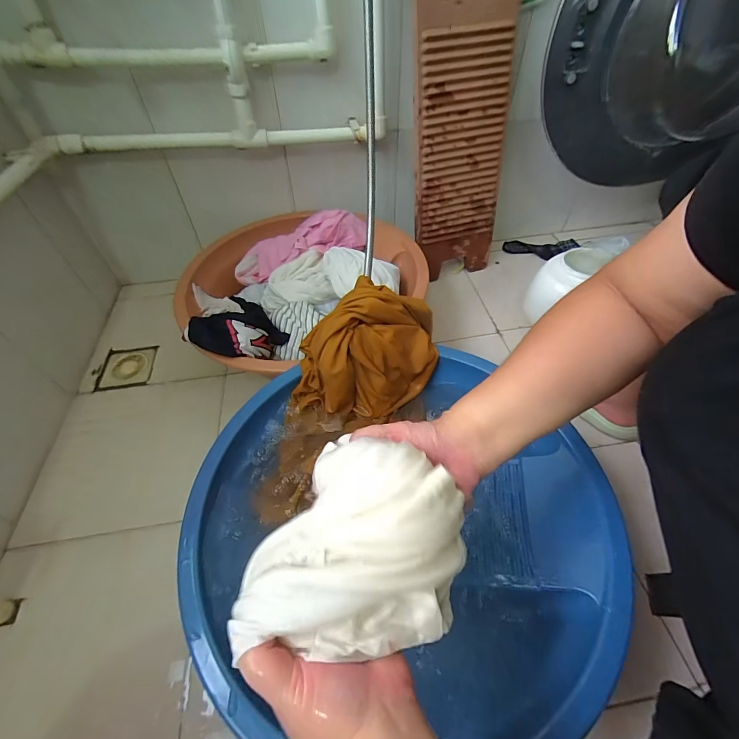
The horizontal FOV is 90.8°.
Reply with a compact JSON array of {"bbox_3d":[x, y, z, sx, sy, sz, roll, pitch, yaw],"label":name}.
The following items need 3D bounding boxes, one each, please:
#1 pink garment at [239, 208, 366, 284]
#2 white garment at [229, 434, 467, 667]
[{"bbox_3d":[-0.154,-0.266,0.794,0.297,0.080,0.129,-18,50,7],"label":"pink garment"},{"bbox_3d":[-0.006,0.112,0.241,0.132,0.057,0.124,7,51,7],"label":"white garment"}]

